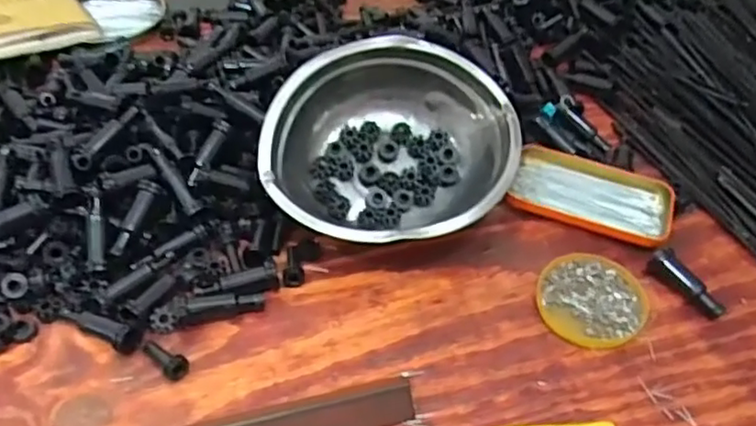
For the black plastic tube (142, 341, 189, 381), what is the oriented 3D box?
[{"bbox_3d":[-0.157,0.105,0.469,0.042,0.018,0.016,23,50,32],"label":"black plastic tube"}]

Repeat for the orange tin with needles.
[{"bbox_3d":[0.192,-0.015,0.582,0.137,0.021,0.082,22,52,13],"label":"orange tin with needles"}]

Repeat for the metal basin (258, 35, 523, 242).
[{"bbox_3d":[0.009,-0.057,0.562,0.220,0.066,0.182,-24,77,-13],"label":"metal basin"}]

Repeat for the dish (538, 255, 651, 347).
[{"bbox_3d":[0.169,0.068,0.513,0.082,0.014,0.082,2,50,-3],"label":"dish"}]

